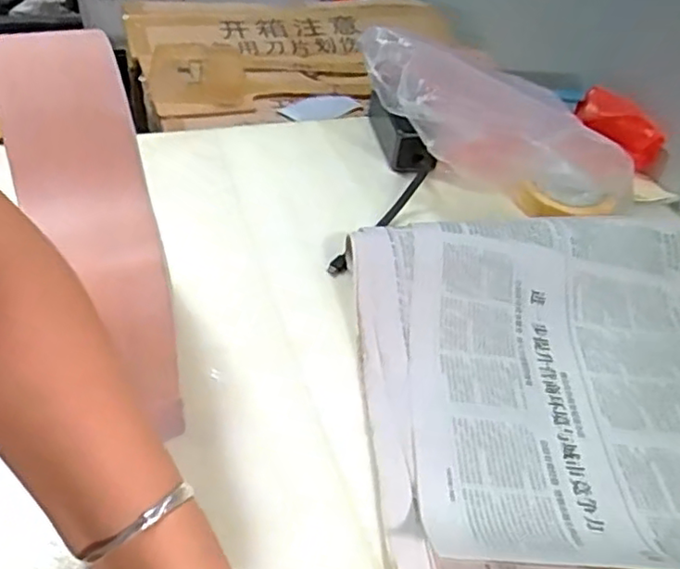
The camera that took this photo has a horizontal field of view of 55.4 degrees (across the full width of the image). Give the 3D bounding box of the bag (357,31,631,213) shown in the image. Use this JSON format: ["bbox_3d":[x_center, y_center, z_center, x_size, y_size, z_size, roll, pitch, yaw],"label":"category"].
[{"bbox_3d":[0.154,-0.163,0.665,0.298,0.092,0.123,28,45,-4],"label":"bag"}]

